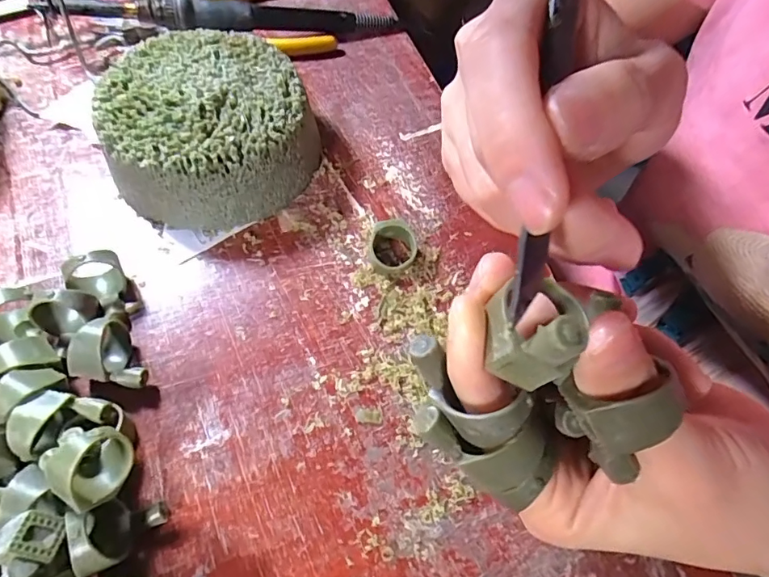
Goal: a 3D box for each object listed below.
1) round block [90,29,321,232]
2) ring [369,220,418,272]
[{"bbox_3d":[-0.092,-0.082,0.251,0.099,0.046,0.093,1,62,-3],"label":"round block"},{"bbox_3d":[0.005,-0.021,0.241,0.023,0.016,0.025,1,62,-3],"label":"ring"}]

